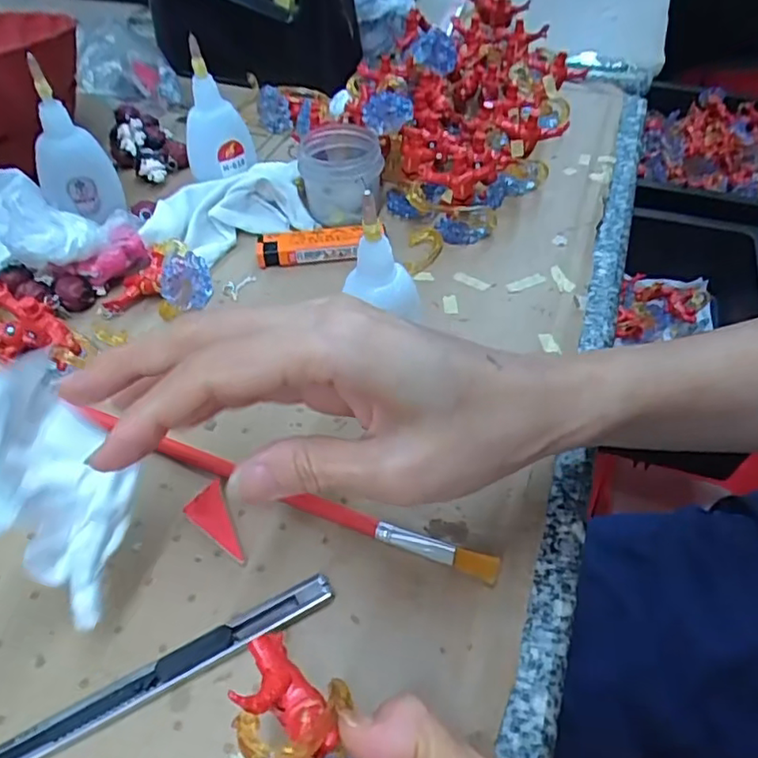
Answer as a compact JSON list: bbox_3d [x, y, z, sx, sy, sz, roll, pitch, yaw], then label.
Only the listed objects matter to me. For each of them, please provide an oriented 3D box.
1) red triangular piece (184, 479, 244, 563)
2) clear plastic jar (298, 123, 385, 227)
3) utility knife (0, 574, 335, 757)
[{"bbox_3d":[-0.070,0.062,0.258,0.017,0.006,0.038,-18,50,-15],"label":"red triangular piece"},{"bbox_3d":[-0.025,-0.137,0.406,0.053,0.041,0.057,-4,48,-3],"label":"clear plastic jar"},{"bbox_3d":[-0.079,0.106,0.218,0.134,0.009,0.012,-23,52,-18],"label":"utility knife"}]

